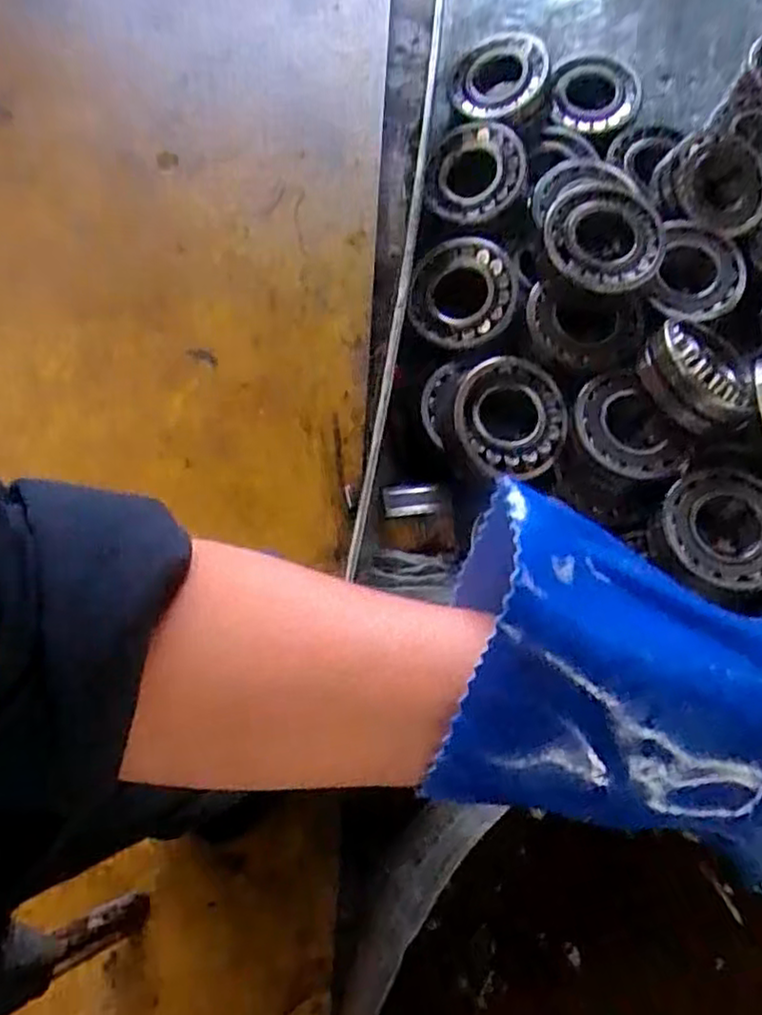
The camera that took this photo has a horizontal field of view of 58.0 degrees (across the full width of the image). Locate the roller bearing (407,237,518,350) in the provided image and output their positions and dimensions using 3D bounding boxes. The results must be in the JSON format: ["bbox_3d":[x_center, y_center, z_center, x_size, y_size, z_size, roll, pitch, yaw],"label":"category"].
[{"bbox_3d":[0.085,-0.226,0.708,0.104,0.030,0.118,10,73,2],"label":"roller bearing"}]

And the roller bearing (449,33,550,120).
[{"bbox_3d":[0.136,-0.512,0.813,0.113,0.029,0.100,-41,73,24],"label":"roller bearing"}]

